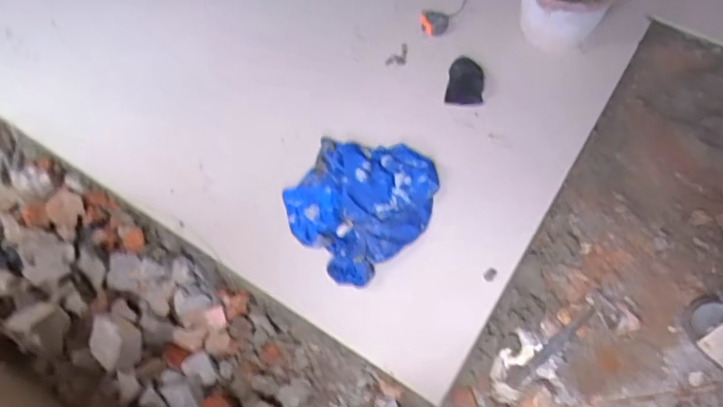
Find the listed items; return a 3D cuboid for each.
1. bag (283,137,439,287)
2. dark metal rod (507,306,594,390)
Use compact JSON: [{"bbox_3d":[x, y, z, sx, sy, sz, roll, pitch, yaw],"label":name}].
[{"bbox_3d":[0.001,-0.020,1.190,0.327,0.068,0.306,-38,68,-16],"label":"bag"},{"bbox_3d":[0.393,0.291,1.088,0.235,0.014,0.032,-34,67,-15],"label":"dark metal rod"}]

